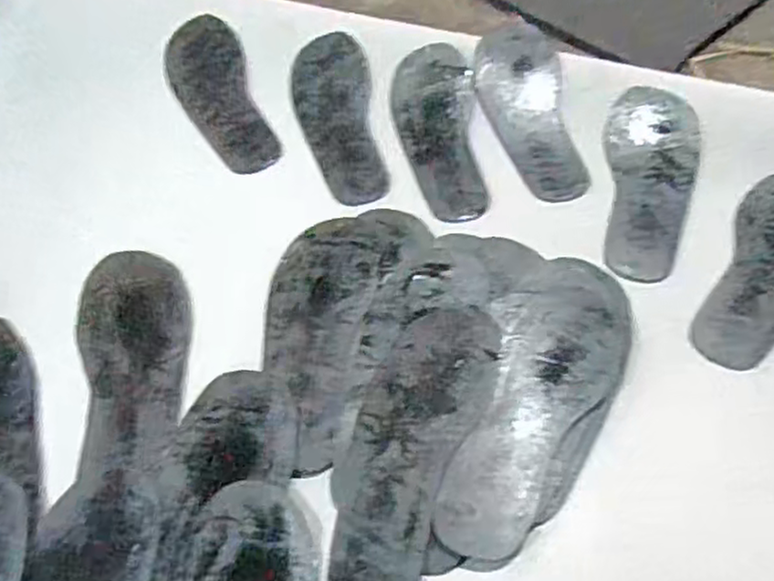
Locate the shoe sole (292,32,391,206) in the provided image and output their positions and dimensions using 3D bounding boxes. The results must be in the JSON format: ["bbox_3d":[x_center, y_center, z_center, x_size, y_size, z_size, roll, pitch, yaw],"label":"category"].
[{"bbox_3d":[-0.051,-0.187,0.796,0.085,0.020,0.220,-12,68,-4],"label":"shoe sole"}]

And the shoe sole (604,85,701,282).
[{"bbox_3d":[0.264,-0.108,0.715,0.090,0.010,0.225,5,64,7],"label":"shoe sole"}]

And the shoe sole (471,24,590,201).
[{"bbox_3d":[0.148,-0.194,0.768,0.089,0.031,0.236,-5,55,1],"label":"shoe sole"}]

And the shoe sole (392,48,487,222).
[{"bbox_3d":[0.054,-0.172,0.775,0.088,0.010,0.234,-4,63,2],"label":"shoe sole"}]

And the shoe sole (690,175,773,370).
[{"bbox_3d":[0.349,-0.023,0.657,0.084,0.010,0.226,26,61,20],"label":"shoe sole"}]

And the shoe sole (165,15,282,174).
[{"bbox_3d":[-0.193,-0.223,0.822,0.086,0.005,0.233,-24,67,-1],"label":"shoe sole"}]

